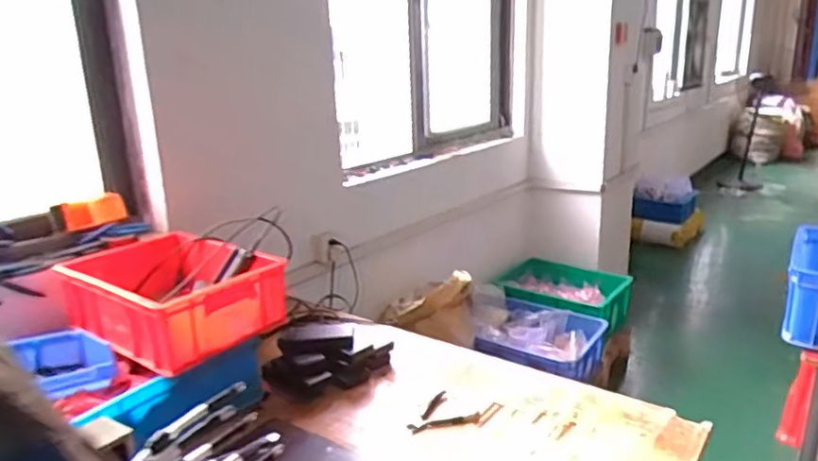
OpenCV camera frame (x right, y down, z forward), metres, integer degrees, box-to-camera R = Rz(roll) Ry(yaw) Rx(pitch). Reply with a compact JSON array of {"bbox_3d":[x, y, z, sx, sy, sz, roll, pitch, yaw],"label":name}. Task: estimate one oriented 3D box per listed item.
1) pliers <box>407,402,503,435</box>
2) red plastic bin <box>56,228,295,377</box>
[{"bbox_3d":[0.099,0.382,1.227,0.201,0.011,0.049,-8,17,-18],"label":"pliers"},{"bbox_3d":[-0.492,0.134,1.260,0.390,0.171,0.319,9,20,35],"label":"red plastic bin"}]

